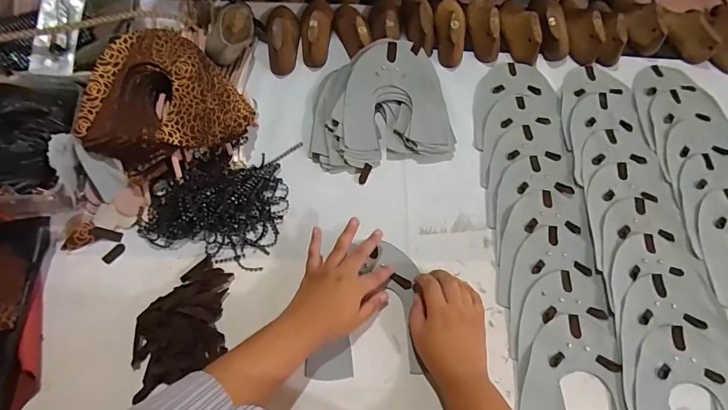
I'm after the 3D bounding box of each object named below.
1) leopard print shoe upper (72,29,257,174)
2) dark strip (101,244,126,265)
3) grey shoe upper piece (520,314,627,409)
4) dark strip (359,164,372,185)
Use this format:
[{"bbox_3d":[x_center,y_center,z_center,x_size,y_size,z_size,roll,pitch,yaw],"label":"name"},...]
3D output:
[{"bbox_3d":[-0.261,-0.142,0.517,0.199,0.056,0.177,-18,66,-11],"label":"leopard print shoe upper"},{"bbox_3d":[-0.305,0.059,0.487,0.013,0.004,0.028,34,68,14],"label":"dark strip"},{"bbox_3d":[0.231,0.202,0.441,0.116,0.004,0.153,4,64,0],"label":"grey shoe upper piece"},{"bbox_3d":[0.002,-0.043,0.551,0.010,0.007,0.031,23,66,9],"label":"dark strip"}]

